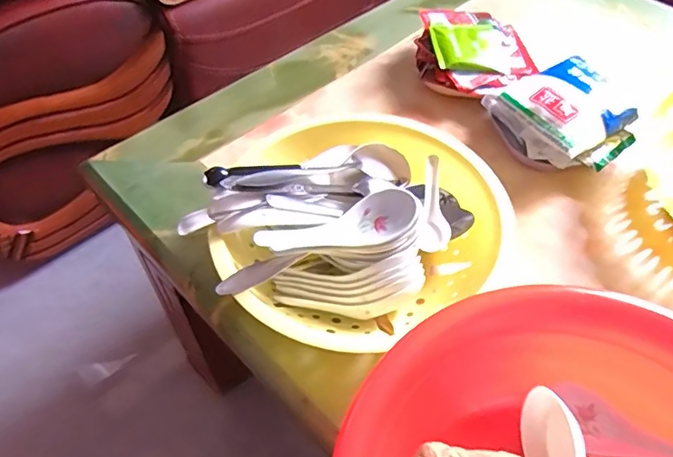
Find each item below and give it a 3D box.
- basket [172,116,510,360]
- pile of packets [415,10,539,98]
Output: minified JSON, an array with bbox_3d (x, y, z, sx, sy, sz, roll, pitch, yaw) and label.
[{"bbox_3d":[0.014,-0.009,0.483,0.254,0.084,0.223,-29,58,-20],"label":"basket"},{"bbox_3d":[0.168,-0.209,0.654,0.135,0.054,0.136,-2,53,-2],"label":"pile of packets"}]

